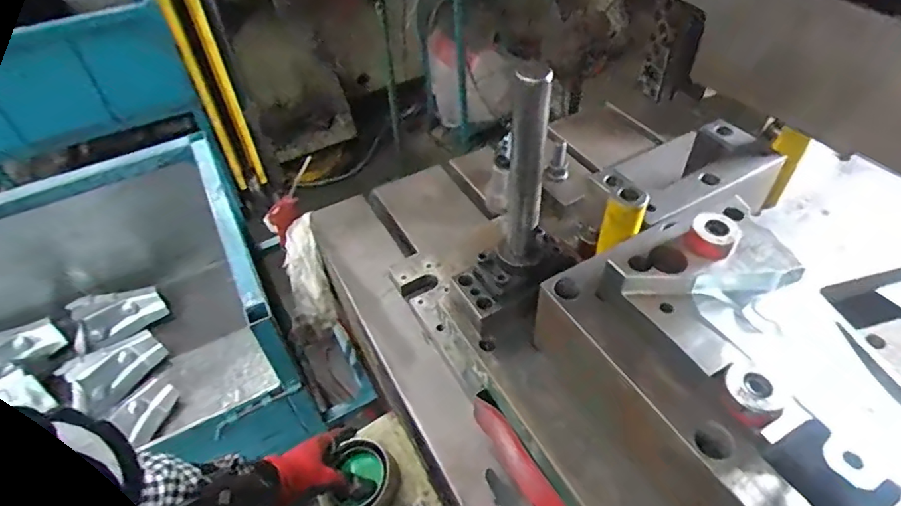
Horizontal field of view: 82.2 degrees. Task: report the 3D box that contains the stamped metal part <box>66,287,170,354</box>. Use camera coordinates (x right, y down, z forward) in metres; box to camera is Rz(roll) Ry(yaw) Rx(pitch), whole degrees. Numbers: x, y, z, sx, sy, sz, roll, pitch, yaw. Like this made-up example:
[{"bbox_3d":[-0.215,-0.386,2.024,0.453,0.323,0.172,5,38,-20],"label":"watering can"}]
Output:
[{"bbox_3d":[-0.827,0.152,1.282,0.208,0.121,0.038,-20,15,-20],"label":"stamped metal part"}]

